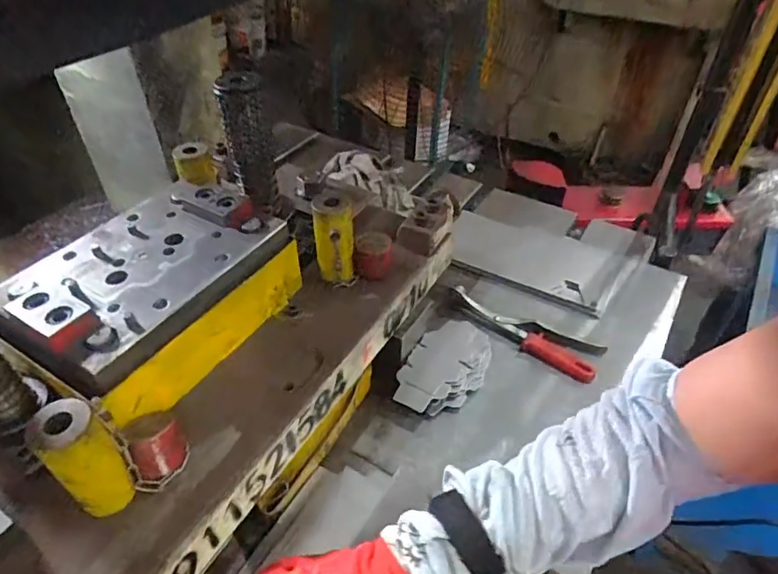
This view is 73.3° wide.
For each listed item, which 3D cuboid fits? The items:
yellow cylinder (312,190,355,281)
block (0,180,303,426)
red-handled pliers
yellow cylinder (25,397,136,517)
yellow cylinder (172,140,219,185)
[{"bbox_3d":[-0.057,-0.051,0.551,0.034,0.095,0.031,0,42,0],"label":"yellow cylinder"},{"bbox_3d":[-0.216,0.003,0.492,0.166,0.091,0.233,21,46,22],"label":"block"},{"bbox_3d":[0.165,0.055,0.680,0.213,0.030,0.055,21,47,23],"label":"red-handled pliers"},{"bbox_3d":[-0.212,0.122,0.369,0.041,0.091,0.040,0,42,0],"label":"yellow cylinder"},{"bbox_3d":[-0.225,-0.141,0.607,0.043,0.036,0.045,0,42,0],"label":"yellow cylinder"}]

